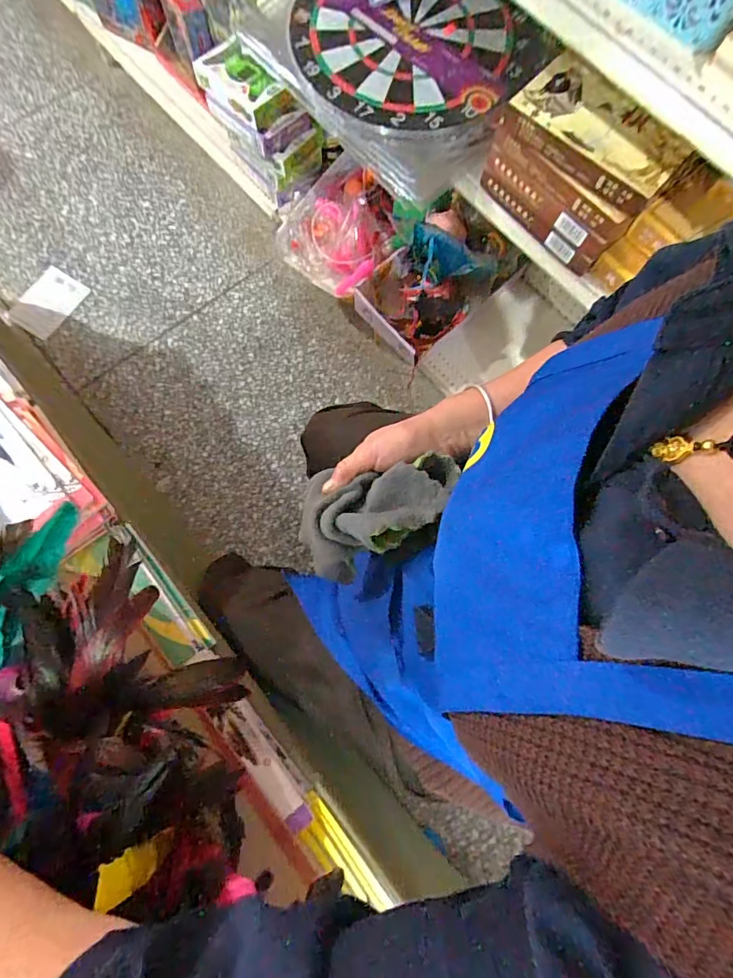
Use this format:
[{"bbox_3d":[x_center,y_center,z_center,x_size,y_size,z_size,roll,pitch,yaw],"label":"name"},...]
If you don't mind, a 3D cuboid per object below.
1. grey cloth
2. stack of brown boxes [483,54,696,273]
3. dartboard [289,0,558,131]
[{"bbox_3d":[0.009,0.024,0.411,0.132,0.086,0.093,-1,75,-2],"label":"grey cloth"},{"bbox_3d":[0.264,-0.406,0.605,0.094,0.131,0.206,-43,81,-12],"label":"stack of brown boxes"},{"bbox_3d":[0.051,-0.659,0.690,0.358,0.039,0.295,44,86,-1],"label":"dartboard"}]

